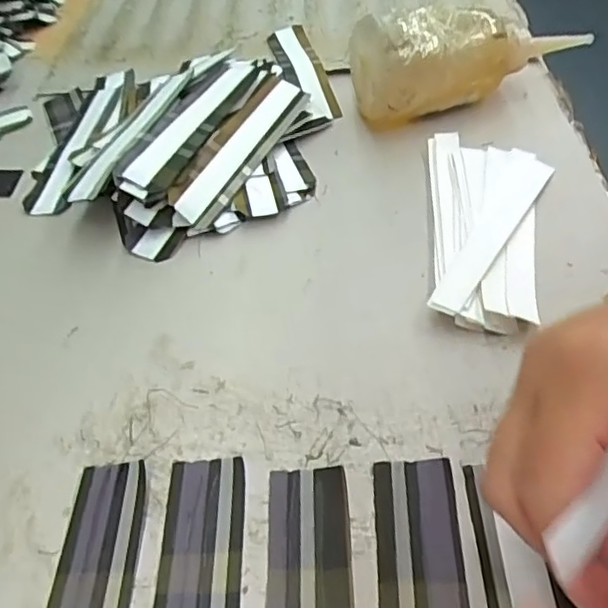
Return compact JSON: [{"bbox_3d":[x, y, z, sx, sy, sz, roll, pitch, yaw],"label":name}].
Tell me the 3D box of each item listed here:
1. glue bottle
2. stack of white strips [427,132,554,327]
[{"bbox_3d":[0.117,-0.177,0.424,0.167,0.065,0.060,-22,50,-13],"label":"glue bottle"},{"bbox_3d":[0.103,-0.046,0.339,0.064,0.012,0.145,3,49,9],"label":"stack of white strips"}]

